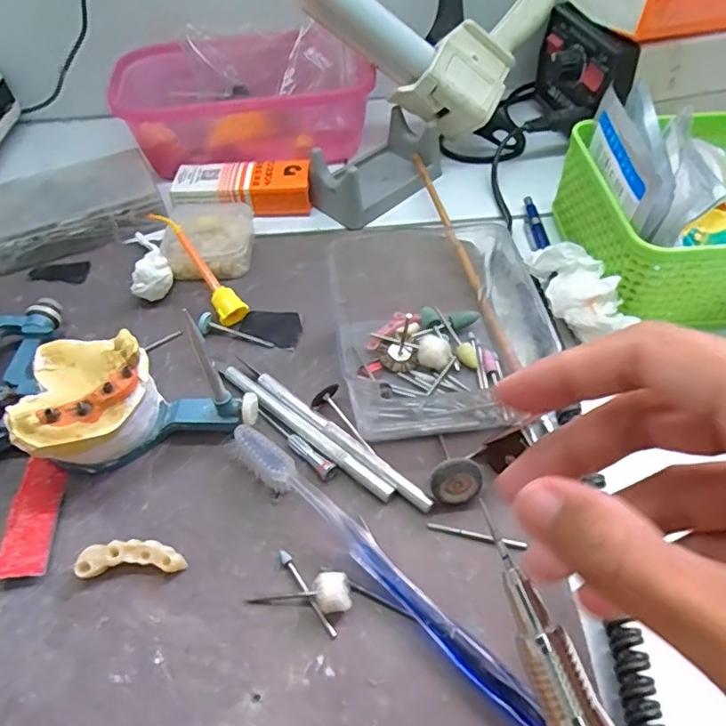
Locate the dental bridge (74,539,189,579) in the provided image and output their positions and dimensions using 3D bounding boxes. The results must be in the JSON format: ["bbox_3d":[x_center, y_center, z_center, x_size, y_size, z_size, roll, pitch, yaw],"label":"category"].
[{"bbox_3d":[-0.101,0.086,0.242,0.045,0.013,0.013,-4,53,-1],"label":"dental bridge"}]

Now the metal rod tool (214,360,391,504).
[{"bbox_3d":[-0.033,0.033,0.284,0.119,0.007,0.008,33,60,24],"label":"metal rod tool"}]

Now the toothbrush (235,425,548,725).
[{"bbox_3d":[0.005,0.084,0.238,0.174,0.016,0.017,36,62,25],"label":"toothbrush"}]

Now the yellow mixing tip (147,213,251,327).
[{"bbox_3d":[-0.104,-0.064,0.337,0.017,0.017,0.096,-34,73,-22],"label":"yellow mixing tip"}]

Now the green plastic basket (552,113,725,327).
[{"bbox_3d":[0.200,-0.087,0.334,0.131,0.060,0.117,-2,53,0],"label":"green plastic basket"}]

